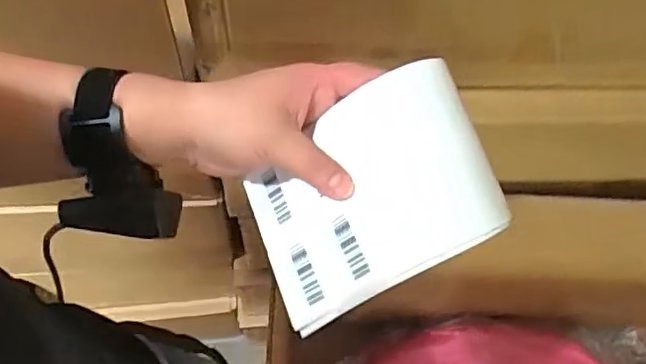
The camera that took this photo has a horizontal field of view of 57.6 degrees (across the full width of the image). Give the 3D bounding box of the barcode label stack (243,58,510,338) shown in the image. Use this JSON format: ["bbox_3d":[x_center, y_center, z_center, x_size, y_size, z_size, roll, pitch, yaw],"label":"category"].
[{"bbox_3d":[0.026,0.008,0.337,0.138,0.034,0.103,-34,63,16],"label":"barcode label stack"}]

